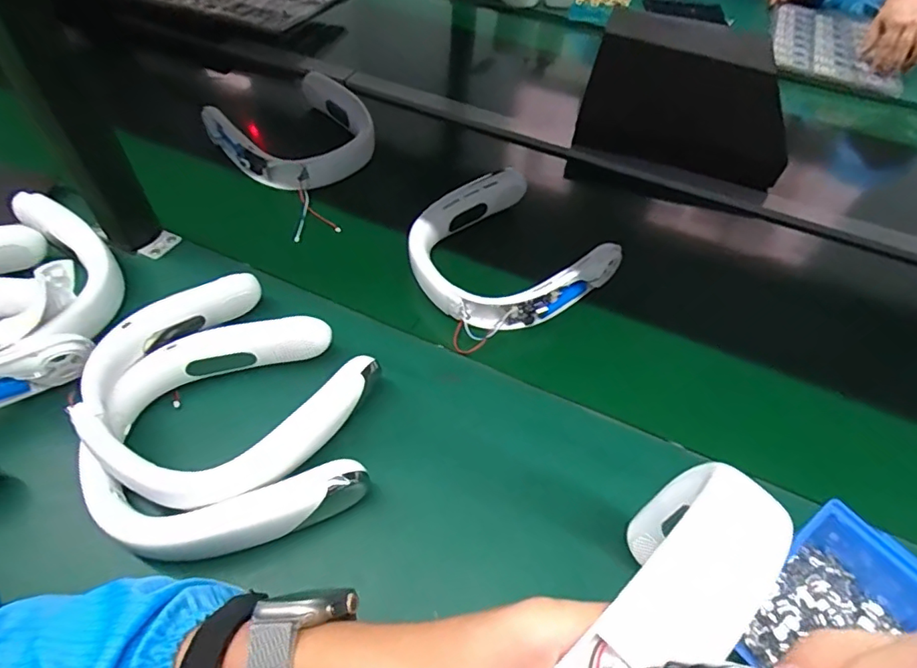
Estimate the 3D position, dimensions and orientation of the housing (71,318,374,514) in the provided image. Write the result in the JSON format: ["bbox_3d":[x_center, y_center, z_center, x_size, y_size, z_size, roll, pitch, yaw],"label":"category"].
[{"bbox_3d":[-0.187,0.052,0.444,0.173,0.075,0.199,37,59,22],"label":"housing"}]

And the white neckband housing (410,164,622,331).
[{"bbox_3d":[0.045,-0.091,0.599,0.189,0.059,0.187,-28,60,-22],"label":"white neckband housing"}]

